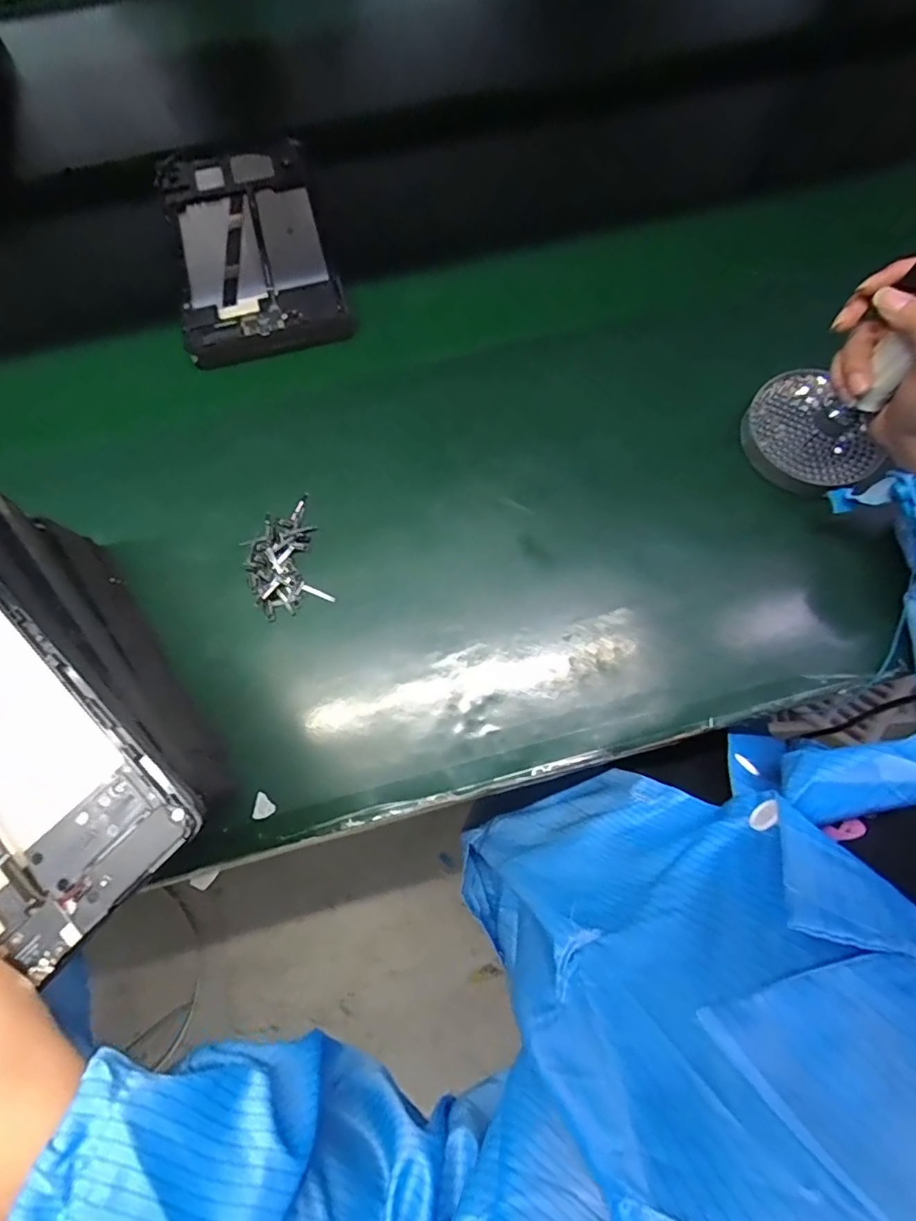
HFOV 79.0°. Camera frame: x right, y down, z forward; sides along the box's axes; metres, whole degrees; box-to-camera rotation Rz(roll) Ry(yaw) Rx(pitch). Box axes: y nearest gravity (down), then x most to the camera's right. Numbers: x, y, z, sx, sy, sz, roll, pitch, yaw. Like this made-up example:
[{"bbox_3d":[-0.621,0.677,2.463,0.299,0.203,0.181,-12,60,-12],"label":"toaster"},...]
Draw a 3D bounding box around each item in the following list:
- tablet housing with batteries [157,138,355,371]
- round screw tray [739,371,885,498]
[{"bbox_3d":[-0.206,-0.362,0.555,0.149,0.025,0.254,-15,75,-3],"label":"tablet housing with batteries"},{"bbox_3d":[0.306,-0.153,0.485,0.110,0.018,0.100,44,79,12],"label":"round screw tray"}]

